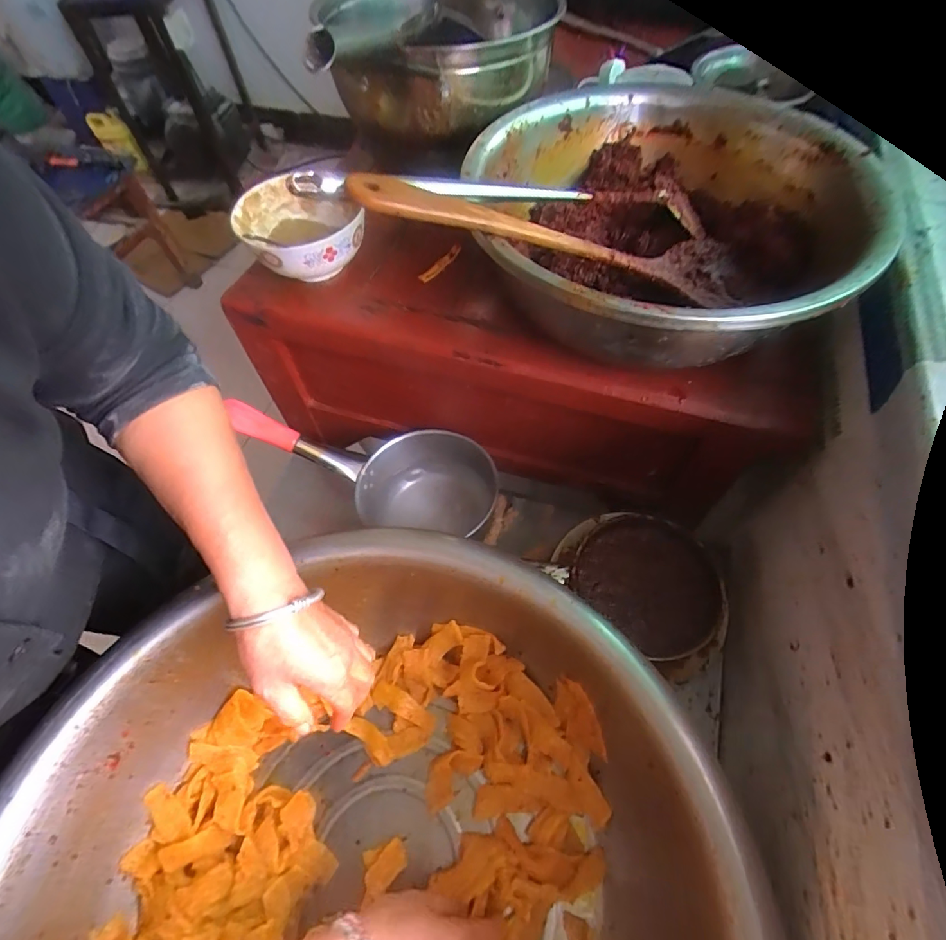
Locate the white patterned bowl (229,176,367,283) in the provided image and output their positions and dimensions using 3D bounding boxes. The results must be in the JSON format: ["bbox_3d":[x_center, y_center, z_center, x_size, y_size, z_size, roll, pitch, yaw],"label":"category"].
[{"bbox_3d":[-0.183,-0.252,0.521,0.116,0.075,0.139,-29,64,-13],"label":"white patterned bowl"}]

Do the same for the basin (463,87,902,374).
[{"bbox_3d":[0.168,-0.232,0.445,0.315,0.098,0.358,-4,61,0],"label":"basin"}]

